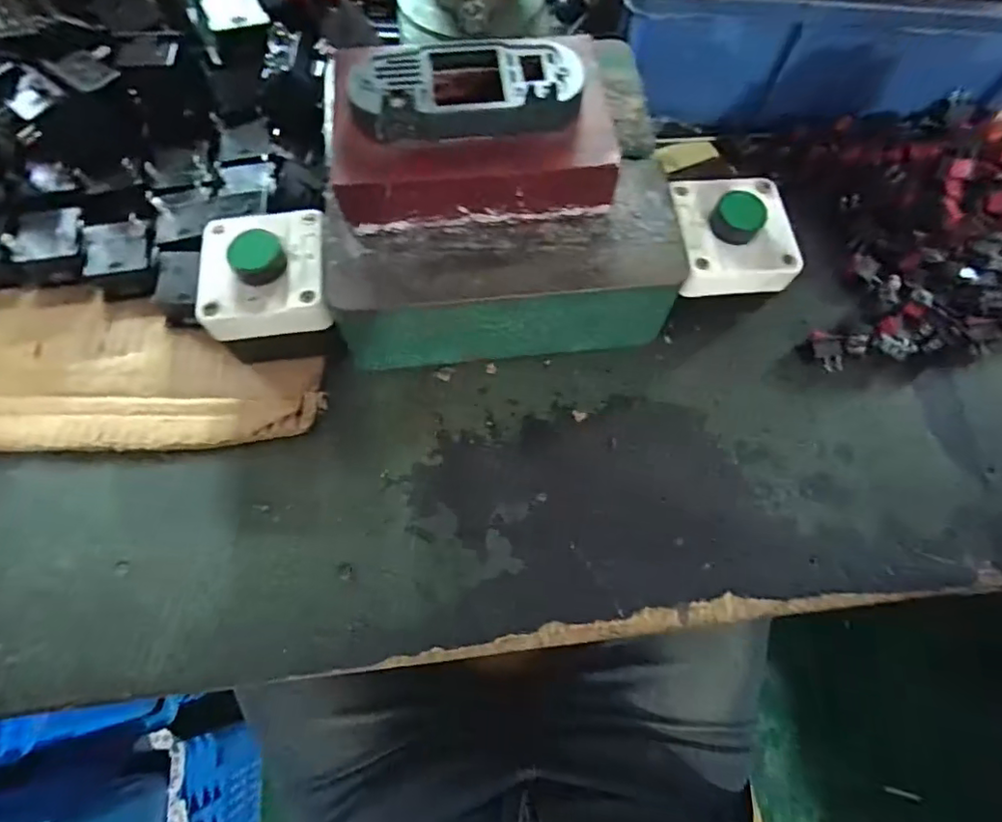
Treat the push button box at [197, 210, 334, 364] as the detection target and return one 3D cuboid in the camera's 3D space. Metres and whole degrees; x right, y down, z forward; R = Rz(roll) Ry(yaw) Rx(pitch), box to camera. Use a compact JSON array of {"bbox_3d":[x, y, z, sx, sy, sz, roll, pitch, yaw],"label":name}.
[{"bbox_3d":[-0.129,-0.067,0.321,0.068,0.061,0.081,-5,69,-3],"label":"push button box"}]

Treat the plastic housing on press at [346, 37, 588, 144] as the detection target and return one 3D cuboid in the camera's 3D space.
[{"bbox_3d":[-0.016,-0.161,0.275,0.110,0.016,0.055,-2,69,-2],"label":"plastic housing on press"}]

